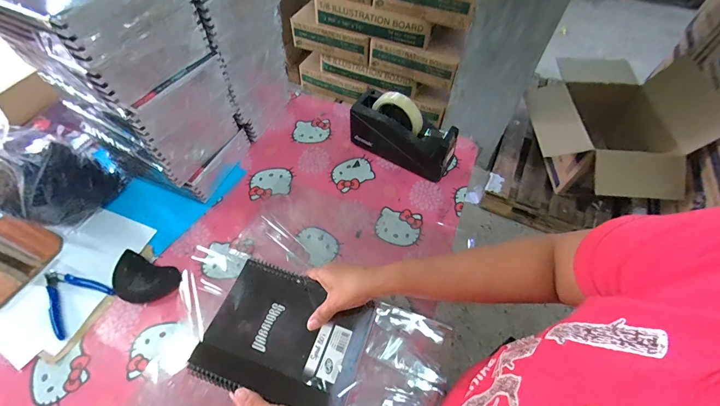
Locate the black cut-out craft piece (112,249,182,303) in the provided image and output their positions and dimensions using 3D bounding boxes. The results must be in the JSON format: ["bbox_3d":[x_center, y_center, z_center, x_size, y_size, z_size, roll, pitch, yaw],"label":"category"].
[{"bbox_3d":[-0.338,0.122,0.518,0.105,0.031,0.065,17,59,10],"label":"black cut-out craft piece"}]

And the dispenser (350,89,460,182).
[{"bbox_3d":[0.082,-0.135,0.625,0.202,0.124,0.068,28,62,16],"label":"dispenser"}]

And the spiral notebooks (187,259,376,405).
[{"bbox_3d":[-0.094,0.170,0.429,0.193,0.014,0.153,17,59,10],"label":"spiral notebooks"}]

